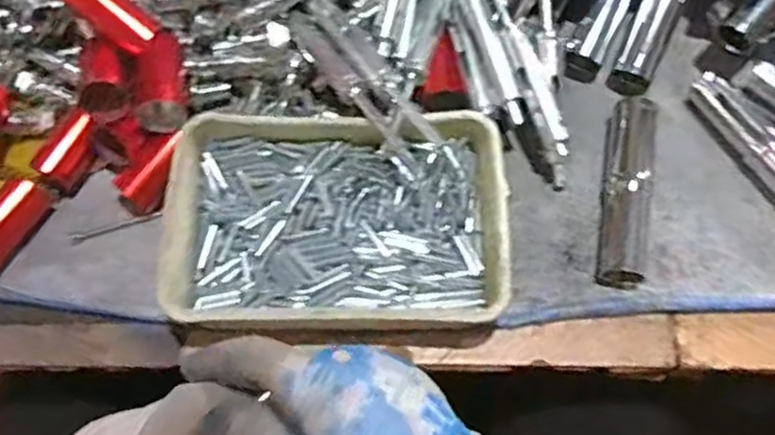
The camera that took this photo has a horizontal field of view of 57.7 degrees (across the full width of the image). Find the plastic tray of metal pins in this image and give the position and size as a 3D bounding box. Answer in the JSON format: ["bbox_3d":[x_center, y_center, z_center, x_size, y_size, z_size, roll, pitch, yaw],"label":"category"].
[{"bbox_3d":[-0.031,0.001,0.438,0.204,0.033,0.137,0,69,1],"label":"plastic tray of metal pins"}]

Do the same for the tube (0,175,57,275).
[{"bbox_3d":[-0.246,0.005,0.449,0.028,0.022,0.065,27,72,10],"label":"tube"}]

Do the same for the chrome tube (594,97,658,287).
[{"bbox_3d":[0.157,-0.019,0.460,0.028,0.023,0.129,11,70,5],"label":"chrome tube"}]

